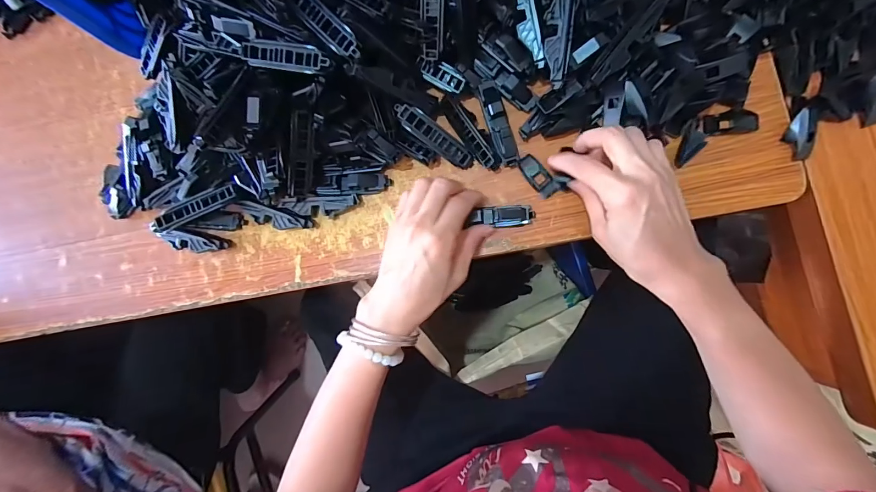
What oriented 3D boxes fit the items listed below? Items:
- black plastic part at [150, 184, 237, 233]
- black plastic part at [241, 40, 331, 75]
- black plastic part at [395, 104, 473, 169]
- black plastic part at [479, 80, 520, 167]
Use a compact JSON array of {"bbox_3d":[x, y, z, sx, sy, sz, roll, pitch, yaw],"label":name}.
[{"bbox_3d":[-0.228,-0.037,0.345,0.077,0.011,0.018,-29,83,-10],"label":"black plastic part"},{"bbox_3d":[-0.122,-0.151,0.292,0.076,0.011,0.020,12,87,7],"label":"black plastic part"},{"bbox_3d":[-0.002,-0.100,0.334,0.081,0.008,0.020,36,90,-11],"label":"black plastic part"},{"bbox_3d":[0.056,-0.112,0.334,0.019,0.020,0.078,-17,84,5],"label":"black plastic part"}]

